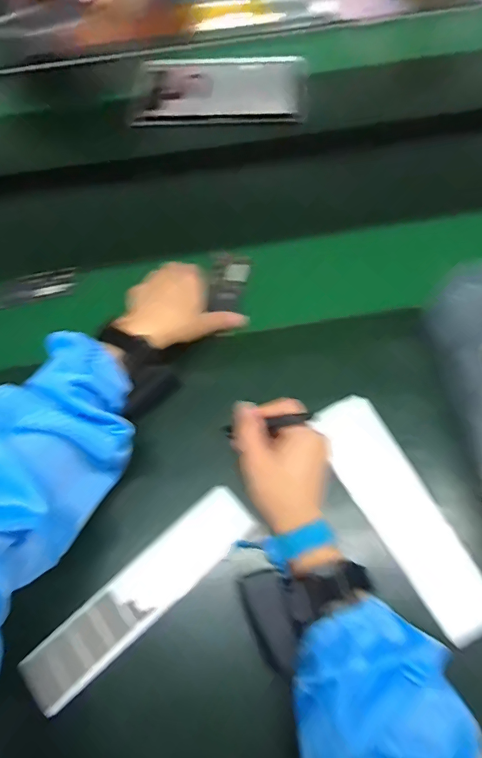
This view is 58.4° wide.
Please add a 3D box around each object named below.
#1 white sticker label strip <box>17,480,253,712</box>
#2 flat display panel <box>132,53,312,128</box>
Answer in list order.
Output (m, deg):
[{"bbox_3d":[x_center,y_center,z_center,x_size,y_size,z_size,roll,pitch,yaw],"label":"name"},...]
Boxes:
[{"bbox_3d":[-0.083,0.181,0.369,0.216,0.008,0.051,-38,67,-16],"label":"white sticker label strip"},{"bbox_3d":[-0.029,-0.466,0.690,0.267,0.026,0.173,3,62,4],"label":"flat display panel"}]

